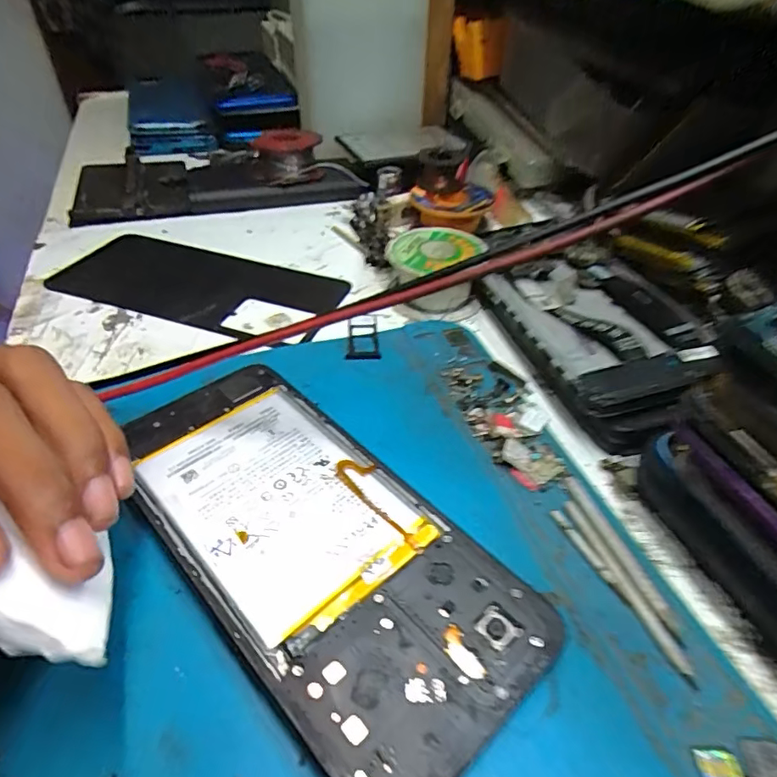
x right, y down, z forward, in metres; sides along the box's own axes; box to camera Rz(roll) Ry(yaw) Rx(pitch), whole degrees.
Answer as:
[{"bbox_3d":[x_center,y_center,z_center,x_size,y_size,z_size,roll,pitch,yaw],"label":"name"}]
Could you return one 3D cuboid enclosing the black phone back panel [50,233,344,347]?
[{"bbox_3d":[-0.109,-0.061,0.302,0.167,0.005,0.078,15,45,15],"label":"black phone back panel"}]

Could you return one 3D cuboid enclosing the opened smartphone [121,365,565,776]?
[{"bbox_3d":[-0.028,0.048,0.176,0.072,0.010,0.160,-33,52,-31],"label":"opened smartphone"}]

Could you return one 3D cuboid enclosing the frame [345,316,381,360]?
[{"bbox_3d":[-0.013,-0.025,0.264,0.016,0.004,0.033,-1,43,-2],"label":"frame"}]

